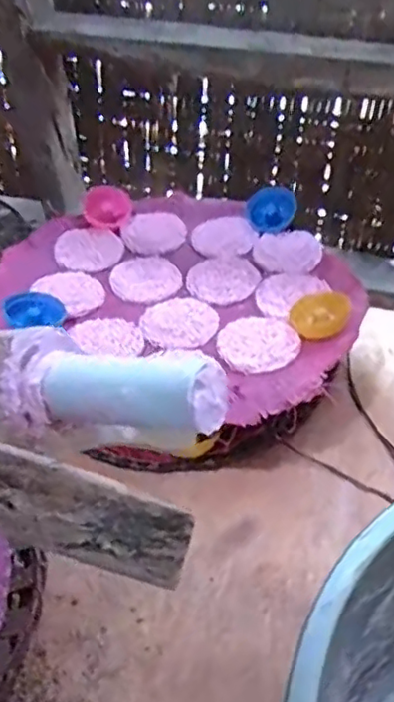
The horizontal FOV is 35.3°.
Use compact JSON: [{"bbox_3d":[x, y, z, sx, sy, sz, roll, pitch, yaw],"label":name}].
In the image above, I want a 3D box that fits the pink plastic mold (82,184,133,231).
[{"bbox_3d":[-0.115,-0.185,0.792,0.060,0.030,0.065,-5,44,-6],"label":"pink plastic mold"}]

